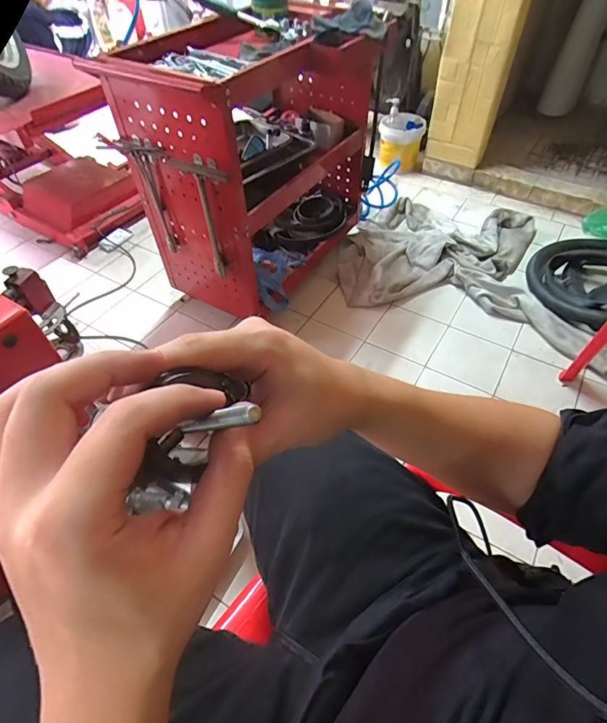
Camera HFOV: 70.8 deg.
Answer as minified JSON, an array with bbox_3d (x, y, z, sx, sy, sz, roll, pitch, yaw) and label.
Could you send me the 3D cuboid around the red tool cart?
[{"bbox_3d":[-0.113,-0.620,1.300,0.540,0.631,0.770,26,54,21],"label":"red tool cart"}]

